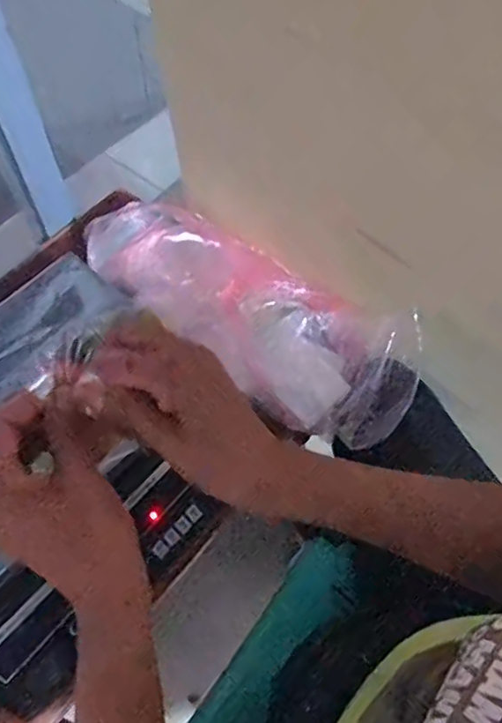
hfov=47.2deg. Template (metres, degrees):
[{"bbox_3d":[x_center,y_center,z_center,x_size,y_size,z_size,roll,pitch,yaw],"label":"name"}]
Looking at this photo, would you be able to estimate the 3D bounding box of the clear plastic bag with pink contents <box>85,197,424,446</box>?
[{"bbox_3d":[-0.016,-0.066,0.665,0.439,0.115,0.147,36,66,16],"label":"clear plastic bag with pink contents"}]

